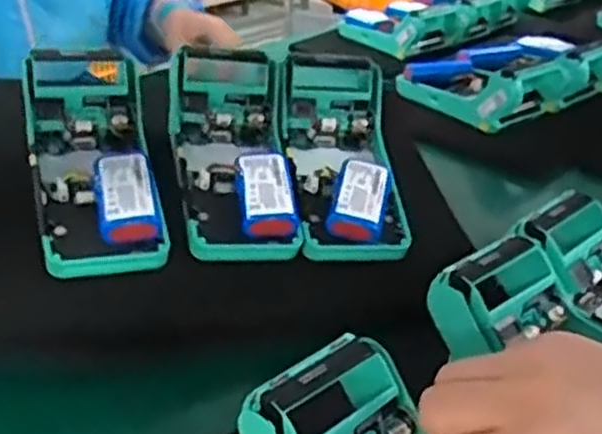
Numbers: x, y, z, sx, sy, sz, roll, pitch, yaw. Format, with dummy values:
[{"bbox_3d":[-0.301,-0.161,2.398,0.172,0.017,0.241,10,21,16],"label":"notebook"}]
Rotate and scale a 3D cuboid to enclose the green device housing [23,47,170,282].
[{"bbox_3d":[-0.134,-0.032,0.497,0.074,0.058,0.162,-10,57,-15],"label":"green device housing"}]

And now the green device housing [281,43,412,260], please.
[{"bbox_3d":[0.030,-0.048,0.542,0.078,0.106,0.134,-5,30,-6],"label":"green device housing"}]

